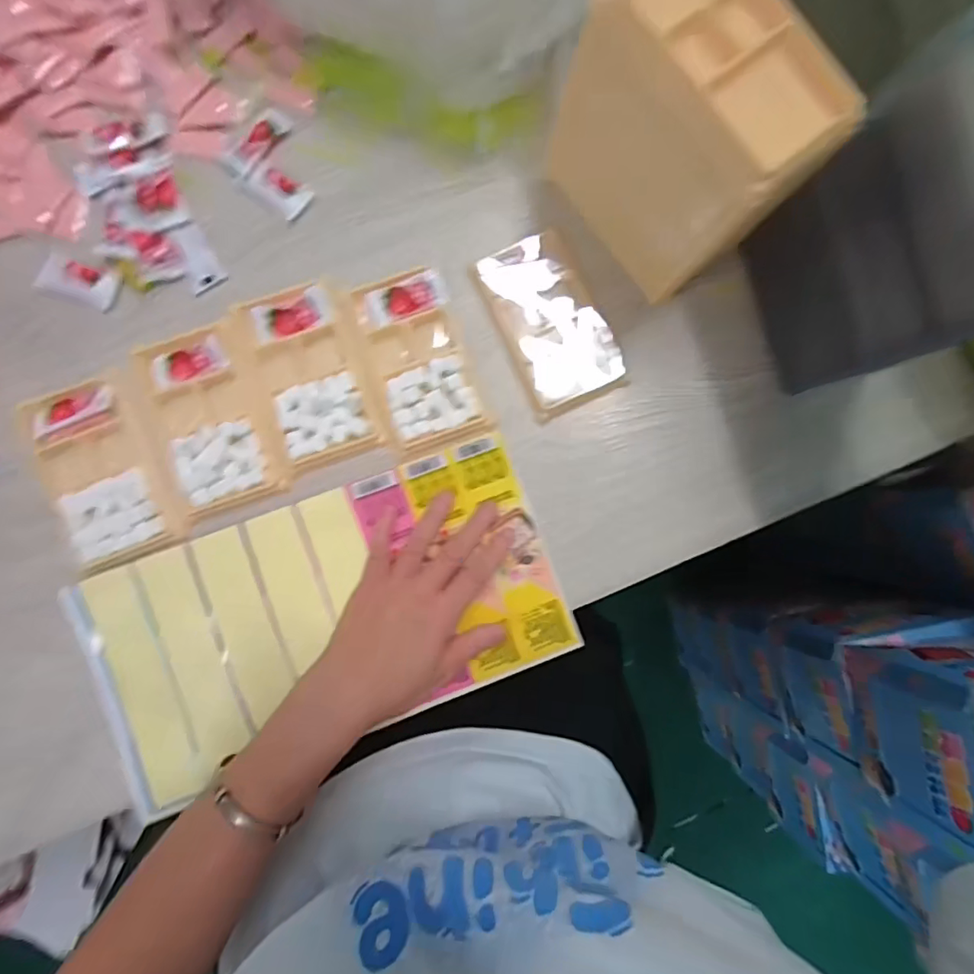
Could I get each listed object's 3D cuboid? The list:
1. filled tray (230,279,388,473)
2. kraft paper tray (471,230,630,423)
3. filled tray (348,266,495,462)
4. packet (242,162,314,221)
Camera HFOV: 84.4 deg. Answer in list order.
[{"bbox_3d":[-0.129,-0.081,0.392,0.070,0.013,0.128,-19,86,-4],"label":"filled tray"},{"bbox_3d":[0.049,-0.126,0.412,0.078,0.011,0.133,-23,87,-4],"label":"kraft paper tray"},{"bbox_3d":[-0.050,-0.093,0.399,0.070,0.014,0.131,-19,86,-4],"label":"filled tray"},{"bbox_3d":[-0.159,-0.226,0.409,0.046,0.005,0.028,34,85,1],"label":"packet"}]

